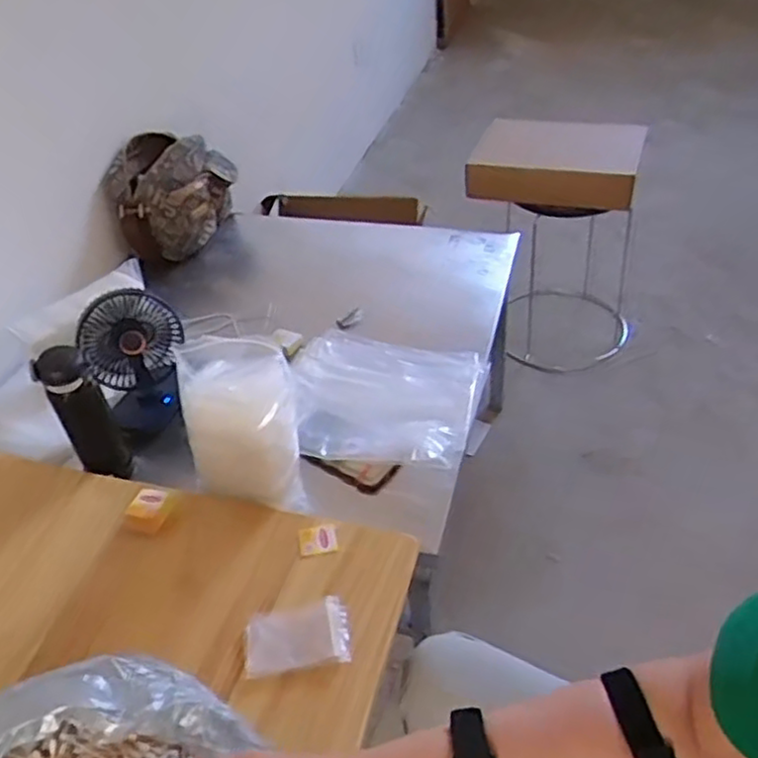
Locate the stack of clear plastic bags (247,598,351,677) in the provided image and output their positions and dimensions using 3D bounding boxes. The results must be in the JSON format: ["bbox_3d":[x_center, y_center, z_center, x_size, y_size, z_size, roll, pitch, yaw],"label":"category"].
[{"bbox_3d":[-0.087,0.275,0.747,0.107,0.017,0.069,-12,41,-5],"label":"stack of clear plastic bags"}]

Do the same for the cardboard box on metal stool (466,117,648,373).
[{"bbox_3d":[0.436,-0.349,1.737,0.409,0.510,0.444,4,42,13],"label":"cardboard box on metal stool"}]

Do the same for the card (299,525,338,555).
[{"bbox_3d":[-0.072,0.190,0.831,0.047,0.007,0.041,-7,41,1],"label":"card"}]

